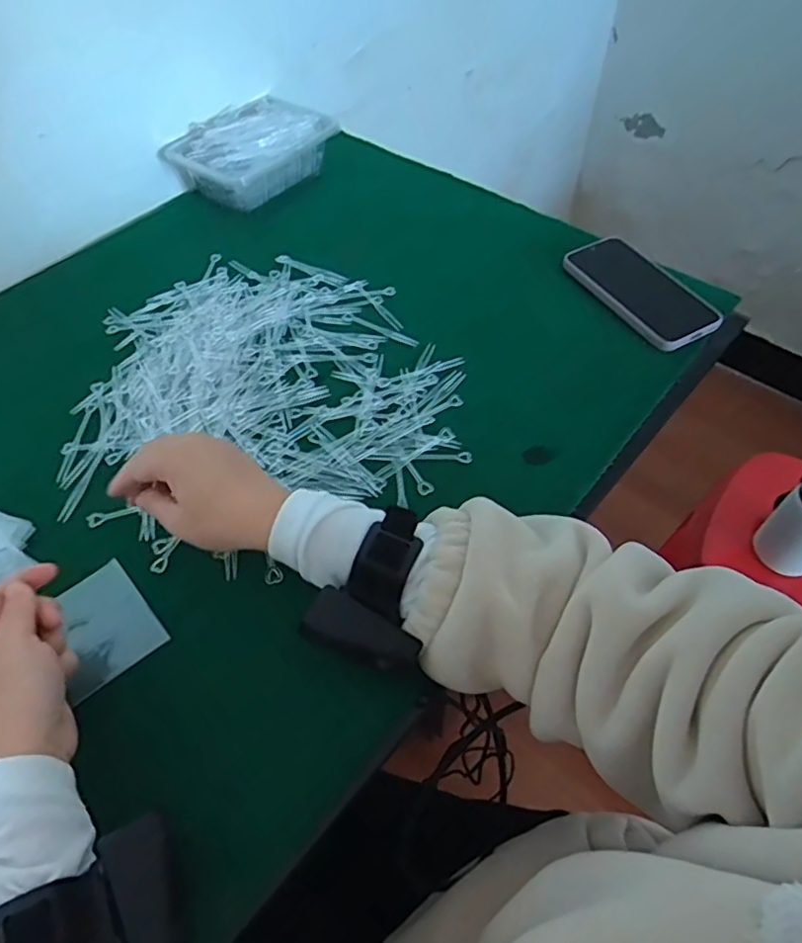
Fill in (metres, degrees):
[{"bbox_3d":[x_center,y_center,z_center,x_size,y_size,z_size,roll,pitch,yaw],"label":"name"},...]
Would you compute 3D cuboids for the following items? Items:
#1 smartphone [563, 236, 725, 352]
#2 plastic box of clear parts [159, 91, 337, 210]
[{"bbox_3d":[0.237,-0.183,0.621,0.074,0.013,0.157,-28,60,-14],"label":"smartphone"},{"bbox_3d":[-0.174,-0.381,0.741,0.128,0.061,0.167,31,60,22],"label":"plastic box of clear parts"}]

